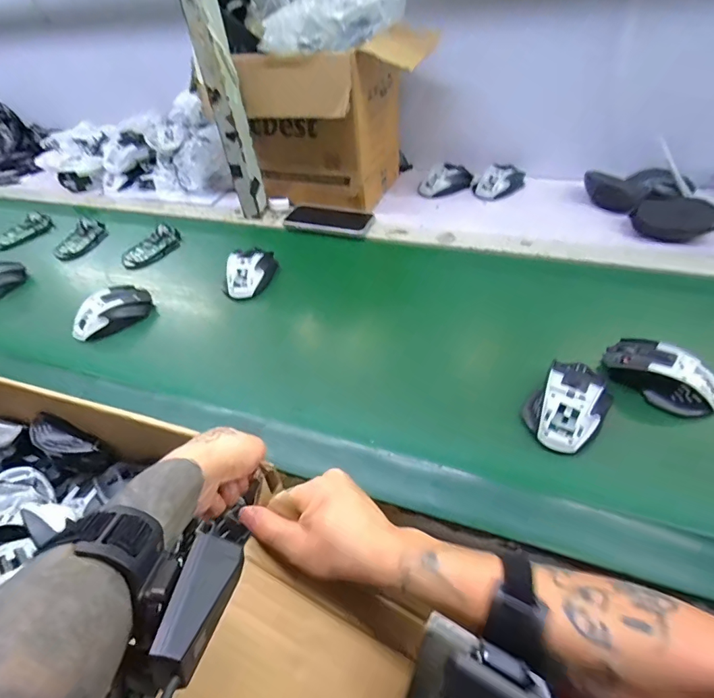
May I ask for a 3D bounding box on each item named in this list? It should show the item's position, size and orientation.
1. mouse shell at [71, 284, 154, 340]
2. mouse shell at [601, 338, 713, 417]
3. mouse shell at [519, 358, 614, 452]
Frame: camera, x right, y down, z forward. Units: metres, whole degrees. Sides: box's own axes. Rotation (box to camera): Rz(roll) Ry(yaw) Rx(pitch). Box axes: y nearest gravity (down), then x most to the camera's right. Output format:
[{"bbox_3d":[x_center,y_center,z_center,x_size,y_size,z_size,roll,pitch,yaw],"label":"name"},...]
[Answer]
[{"bbox_3d":[-0.367,-0.057,0.631,0.117,0.035,0.075,-32,50,-24],"label":"mouse shell"},{"bbox_3d":[0.336,0.027,0.464,0.114,0.034,0.064,32,56,32],"label":"mouse shell"},{"bbox_3d":[0.225,0.054,0.449,0.069,0.038,0.104,31,55,32],"label":"mouse shell"}]

